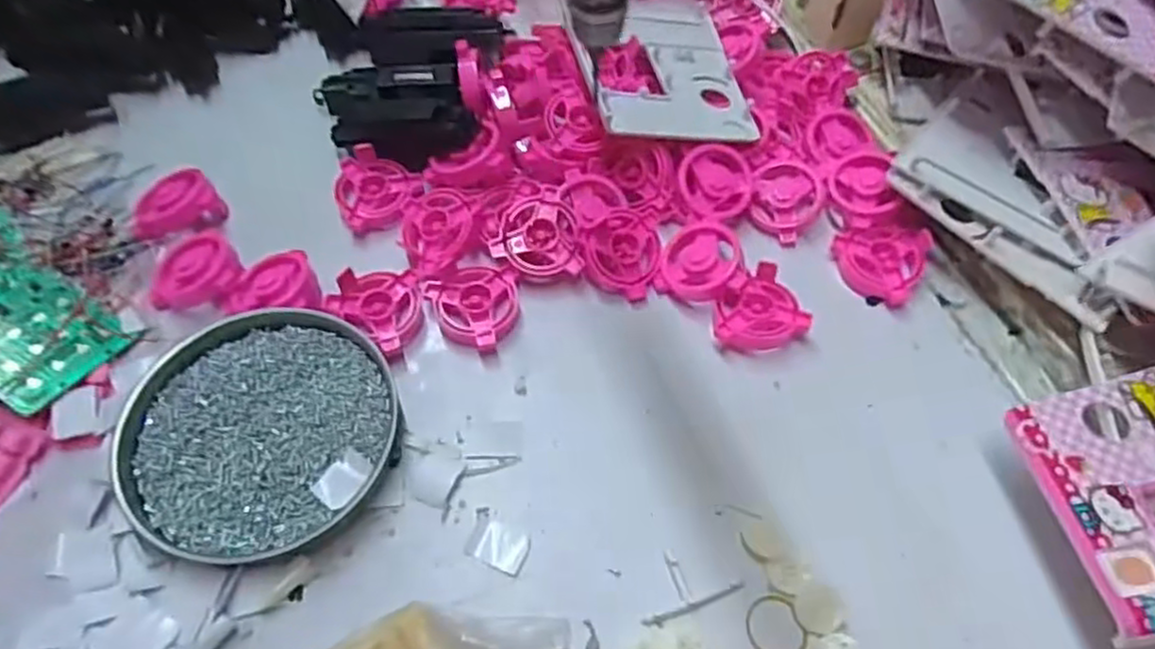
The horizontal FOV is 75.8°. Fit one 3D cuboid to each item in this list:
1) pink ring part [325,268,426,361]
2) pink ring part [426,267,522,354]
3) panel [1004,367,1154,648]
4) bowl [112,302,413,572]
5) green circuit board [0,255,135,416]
[{"bbox_3d":[-0.111,-0.013,0.428,0.051,0.024,0.048,32,64,17],"label":"pink ring part"},{"bbox_3d":[-0.060,-0.007,0.429,0.053,0.018,0.051,1,59,-1],"label":"pink ring part"},{"bbox_3d":[0.266,0.075,0.339,0.098,0.012,0.114,-7,59,-6],"label":"panel"},{"bbox_3d":[-0.164,0.052,0.387,0.131,0.018,0.135,1,59,-1],"label":"bowl"},{"bbox_3d":[-0.298,0.003,0.401,0.085,0.006,0.068,37,50,3],"label":"green circuit board"}]

